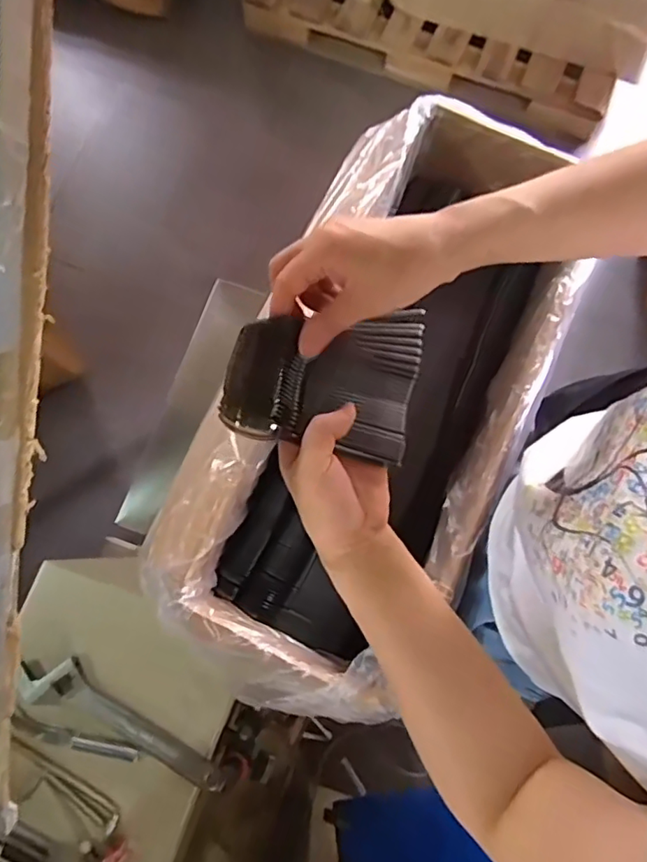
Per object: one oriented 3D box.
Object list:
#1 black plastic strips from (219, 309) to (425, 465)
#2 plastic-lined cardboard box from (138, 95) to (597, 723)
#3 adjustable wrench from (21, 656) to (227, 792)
[{"bbox_3d":[0.003,-0.042,0.390,0.129,0.032,0.109,8,78,0],"label":"black plastic strips"},{"bbox_3d":[0.064,-0.046,0.678,0.312,0.203,0.680,25,78,4],"label":"plastic-lined cardboard box"},{"bbox_3d":[-0.249,0.363,0.694,0.284,0.020,0.063,25,78,4],"label":"adjustable wrench"}]

